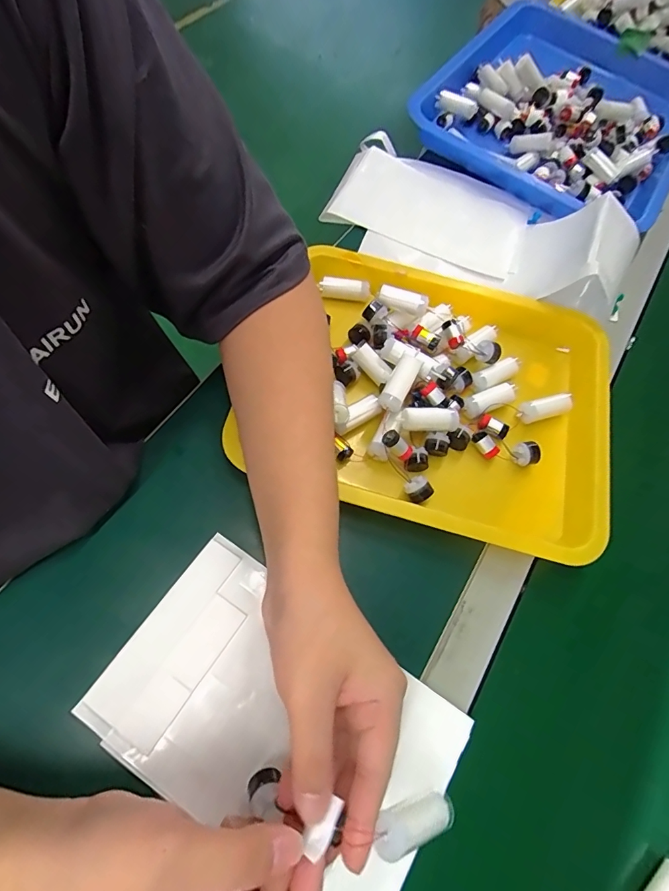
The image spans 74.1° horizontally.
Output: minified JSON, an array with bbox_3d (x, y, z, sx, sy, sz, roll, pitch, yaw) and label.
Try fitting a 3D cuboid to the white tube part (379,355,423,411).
[{"bbox_3d":[0.057,-0.054,0.382,0.020,0.015,0.050,30,85,12],"label":"white tube part"}]

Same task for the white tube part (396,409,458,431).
[{"bbox_3d":[0.083,-0.022,0.391,0.054,0.017,0.015,-3,62,-5],"label":"white tube part"}]

